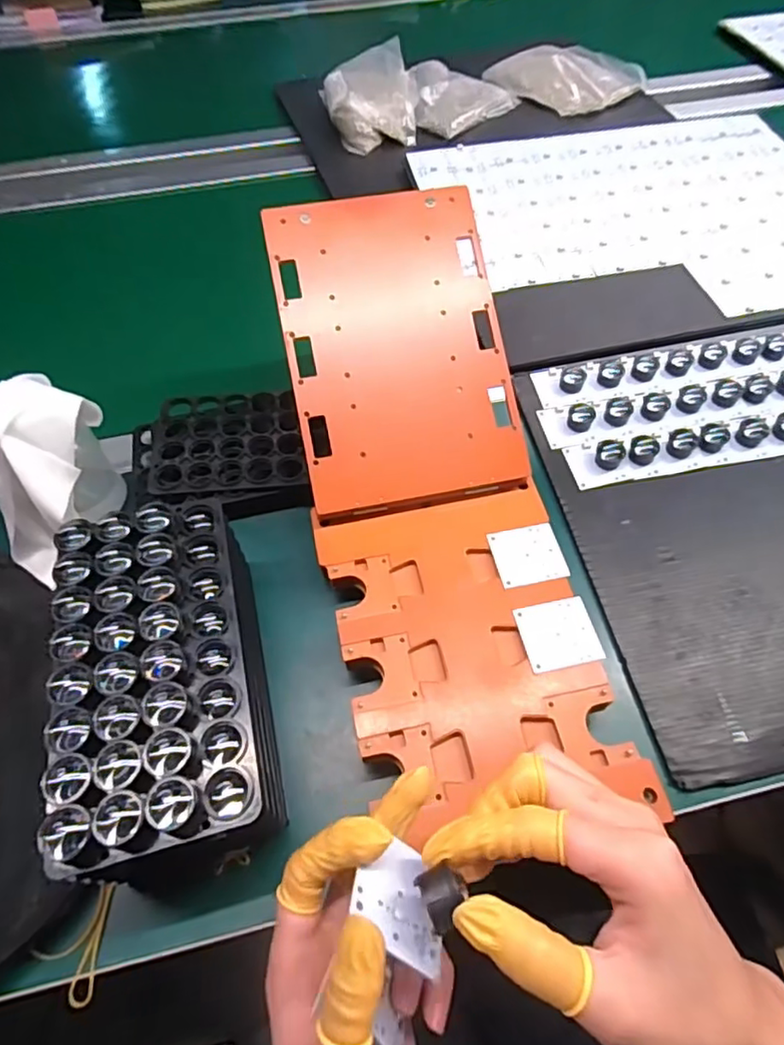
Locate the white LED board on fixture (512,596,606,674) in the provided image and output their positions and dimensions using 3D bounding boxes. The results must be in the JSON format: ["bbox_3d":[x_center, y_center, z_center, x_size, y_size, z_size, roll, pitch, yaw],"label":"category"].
[{"bbox_3d":[0.108,0.072,0.385,0.046,0.004,0.044,-11,59,-5],"label":"white LED board on fixture"}]

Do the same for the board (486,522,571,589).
[{"bbox_3d":[0.096,0.022,0.415,0.046,0.004,0.044,-10,59,-5],"label":"board"}]

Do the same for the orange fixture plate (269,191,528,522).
[{"bbox_3d":[0.003,-0.129,0.440,0.157,0.011,0.234,-11,85,-6],"label":"orange fixture plate"}]

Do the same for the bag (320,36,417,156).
[{"bbox_3d":[-0.032,-0.564,0.786,0.114,0.055,0.164,-9,58,-4],"label":"bag"}]

